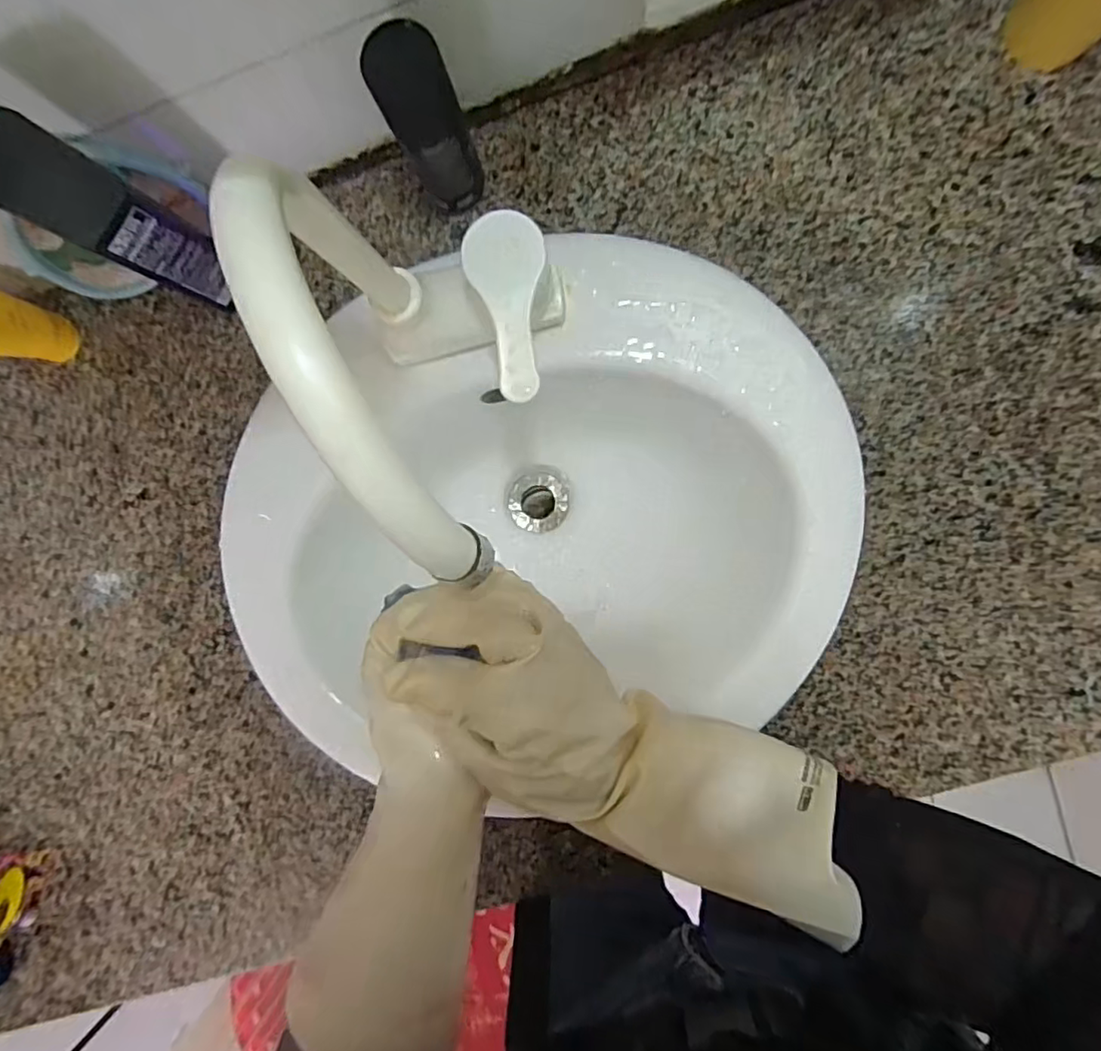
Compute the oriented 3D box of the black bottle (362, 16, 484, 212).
[{"bbox_3d":[-0.075,-0.251,0.394,0.041,0.138,0.045,0,93,5],"label":"black bottle"}]

